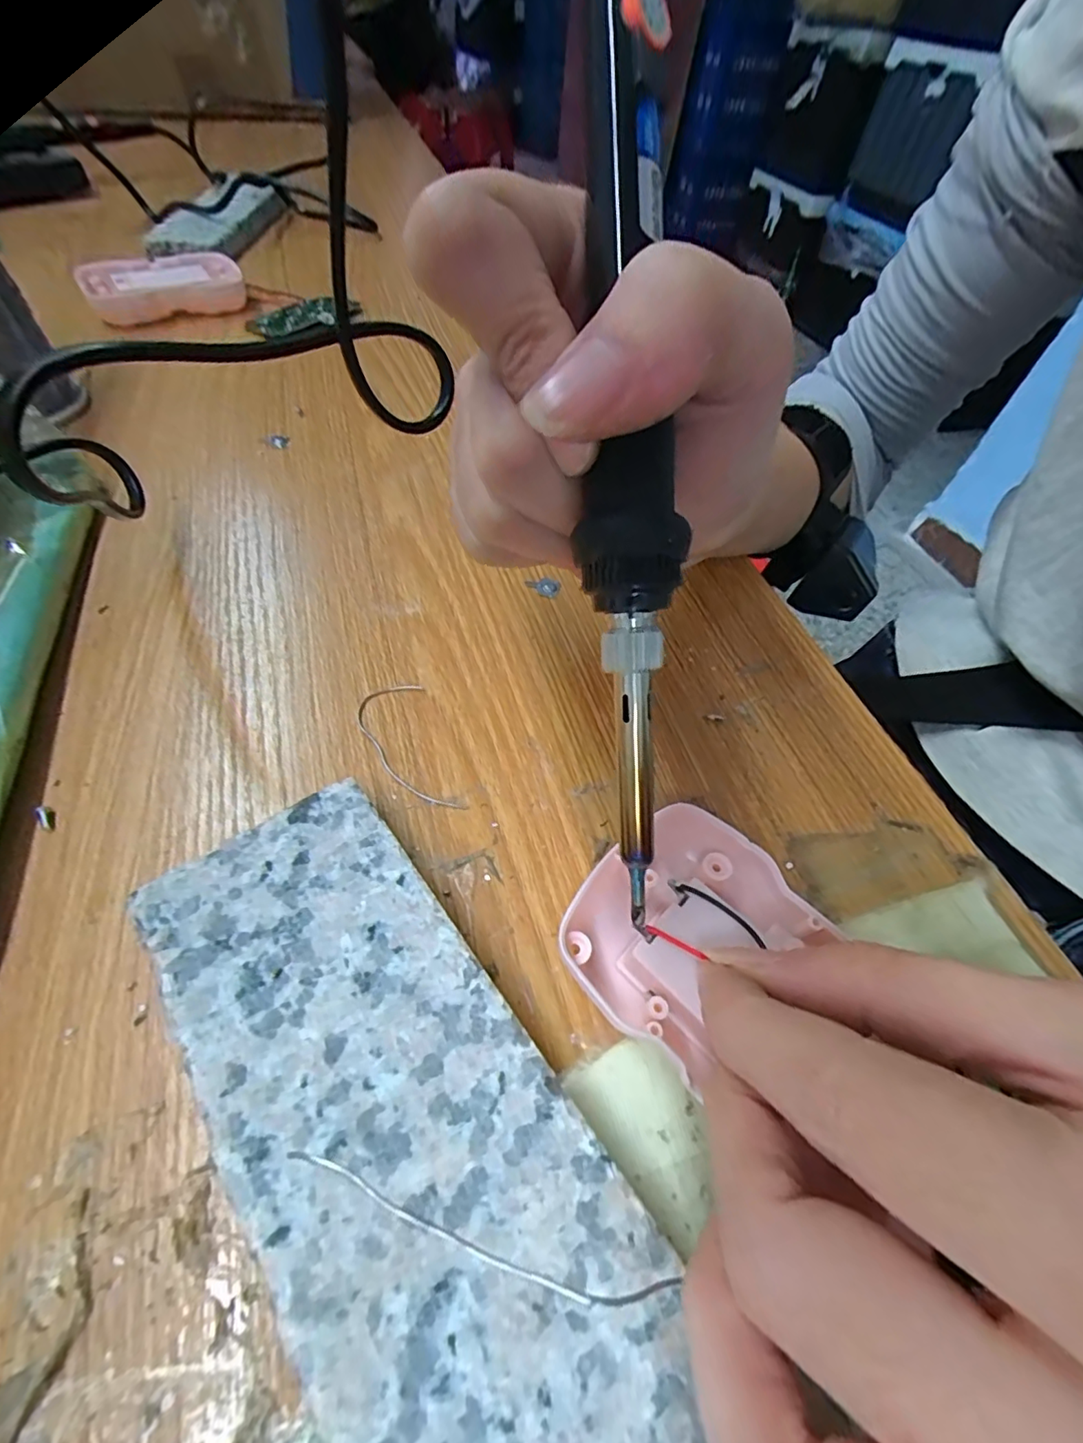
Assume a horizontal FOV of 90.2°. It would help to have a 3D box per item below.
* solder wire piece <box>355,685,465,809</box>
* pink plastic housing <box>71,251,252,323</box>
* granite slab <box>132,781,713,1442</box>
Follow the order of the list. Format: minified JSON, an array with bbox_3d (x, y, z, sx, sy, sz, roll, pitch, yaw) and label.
[{"bbox_3d":[-0.042,0.008,0.167,0.022,0.004,0.050,-16,58,-16],"label":"solder wire piece"},{"bbox_3d":[-0.235,-0.272,0.336,0.086,0.020,0.056,-30,63,-24],"label":"pink plastic housing"},{"bbox_3d":[-0.009,0.100,0.093,0.056,0.020,0.205,-30,62,-24],"label":"granite slab"}]

